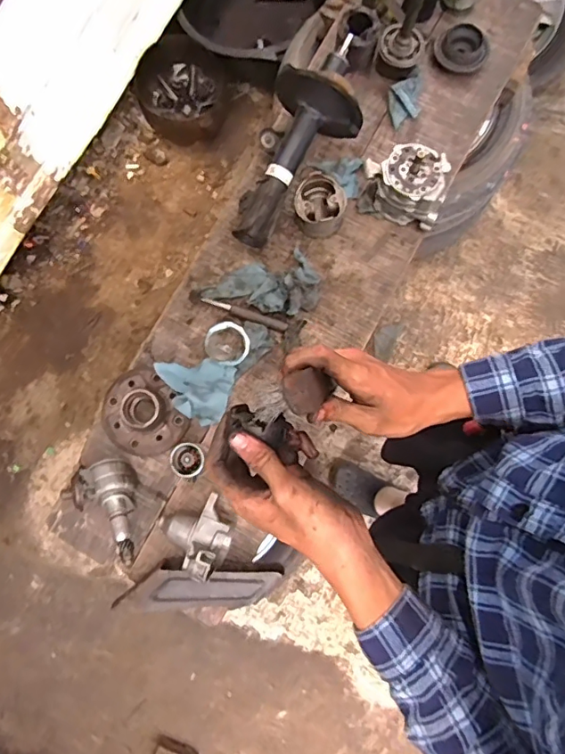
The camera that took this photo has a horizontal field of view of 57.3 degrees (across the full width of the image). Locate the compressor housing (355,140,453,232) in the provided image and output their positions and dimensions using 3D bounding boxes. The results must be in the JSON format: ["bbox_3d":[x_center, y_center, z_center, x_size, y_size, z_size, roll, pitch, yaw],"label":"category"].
[{"bbox_3d":[0.212,-0.336,0.892,0.139,0.101,0.099,18,81,7],"label":"compressor housing"}]

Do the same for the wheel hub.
[{"bbox_3d":[-0.230,0.059,0.845,0.139,0.054,0.126,37,84,9],"label":"wheel hub"}]

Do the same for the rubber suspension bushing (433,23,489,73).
[{"bbox_3d":[0.337,-0.617,0.964,0.094,0.036,0.095,-1,79,4],"label":"rubber suspension bushing"}]

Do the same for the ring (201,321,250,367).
[{"bbox_3d":[-0.095,-0.059,0.888,0.079,0.020,0.075,-1,79,4],"label":"ring"}]

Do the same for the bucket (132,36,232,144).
[{"bbox_3d":[-0.292,-0.799,1.466,0.255,0.176,0.246,7,79,2],"label":"bucket"}]

